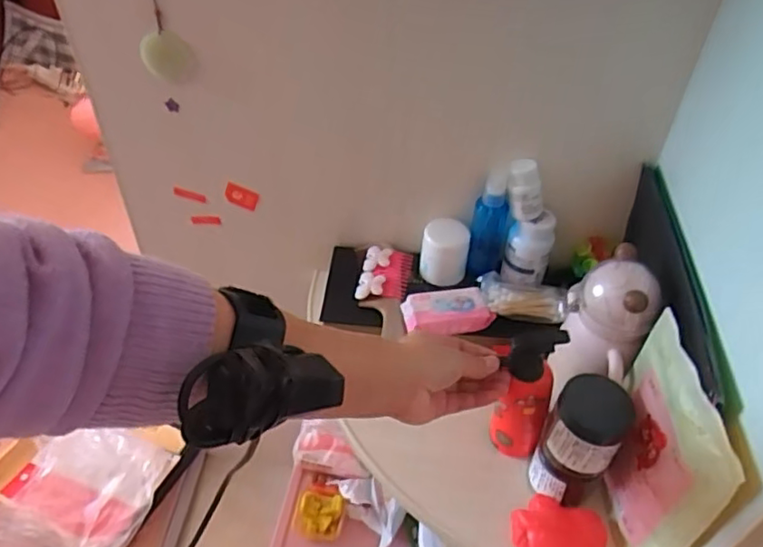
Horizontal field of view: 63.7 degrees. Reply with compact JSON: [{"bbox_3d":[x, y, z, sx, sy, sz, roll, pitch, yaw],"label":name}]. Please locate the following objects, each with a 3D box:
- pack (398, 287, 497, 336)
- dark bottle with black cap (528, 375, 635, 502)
[{"bbox_3d":[0.069,0.040,0.653,0.091,0.019,0.050,-4,44,-6],"label":"pack"},{"bbox_3d":[0.174,0.149,0.539,0.056,0.116,0.064,31,51,27],"label":"dark bottle with black cap"}]

